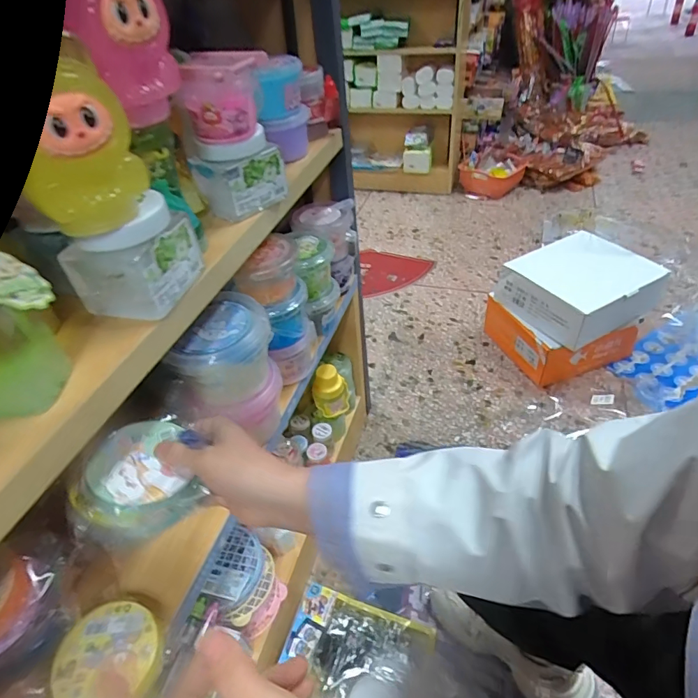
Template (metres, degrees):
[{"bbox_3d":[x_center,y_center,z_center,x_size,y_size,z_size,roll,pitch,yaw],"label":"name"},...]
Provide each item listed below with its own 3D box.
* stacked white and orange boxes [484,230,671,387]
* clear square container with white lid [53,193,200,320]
[{"bbox_3d":[0.547,-0.108,1.158,0.298,0.252,0.274,-21,44,-17],"label":"stacked white and orange boxes"},{"bbox_3d":[-0.170,-0.076,0.365,0.068,0.071,0.074,6,43,13],"label":"clear square container with white lid"}]

